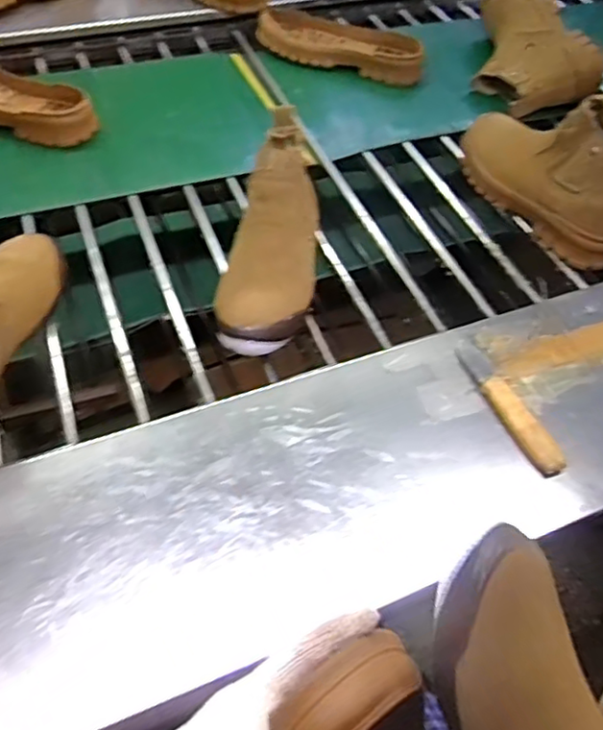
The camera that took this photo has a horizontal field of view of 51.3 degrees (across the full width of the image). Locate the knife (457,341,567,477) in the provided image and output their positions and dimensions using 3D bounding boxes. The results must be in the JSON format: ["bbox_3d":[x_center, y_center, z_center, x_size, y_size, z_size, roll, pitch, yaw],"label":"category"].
[{"bbox_3d":[0.205,0.037,0.626,0.027,0.020,0.164,-15,54,-15],"label":"knife"}]

